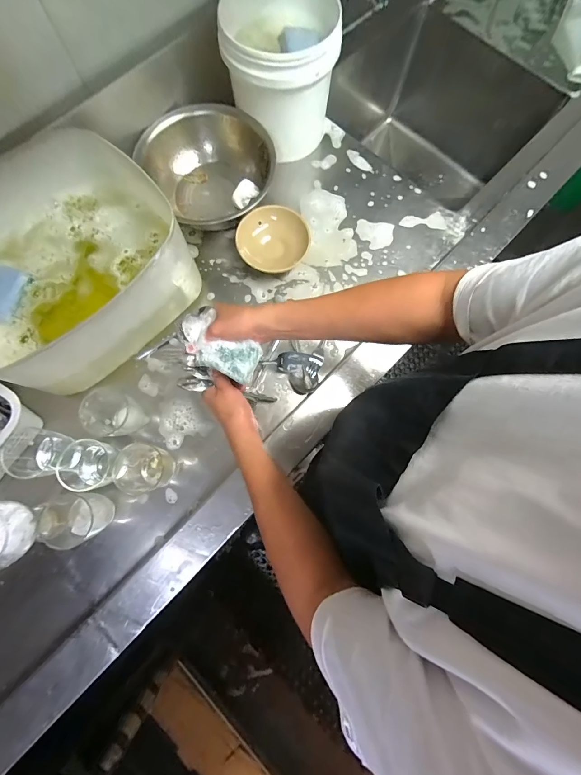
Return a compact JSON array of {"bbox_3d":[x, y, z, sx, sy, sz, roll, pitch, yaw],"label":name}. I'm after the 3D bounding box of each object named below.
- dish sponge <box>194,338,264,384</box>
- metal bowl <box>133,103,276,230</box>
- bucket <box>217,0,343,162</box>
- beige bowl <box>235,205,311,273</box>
[{"bbox_3d":[-0.098,-0.051,0.504,0.097,0.022,0.060,22,78,3],"label":"dish sponge"},{"bbox_3d":[-0.165,-0.450,0.660,0.232,0.088,0.200,-25,80,-7],"label":"metal bowl"},{"bbox_3d":[-0.020,-0.625,0.642,0.203,0.197,0.205,1,78,-1],"label":"bucket"},{"bbox_3d":[-0.039,-0.286,0.643,0.138,0.059,0.131,0,78,-2],"label":"beige bowl"}]

